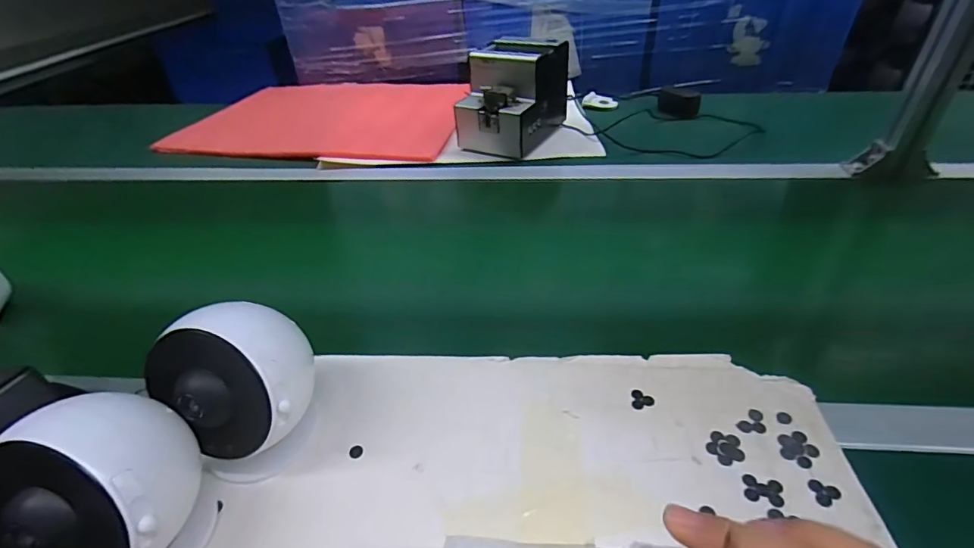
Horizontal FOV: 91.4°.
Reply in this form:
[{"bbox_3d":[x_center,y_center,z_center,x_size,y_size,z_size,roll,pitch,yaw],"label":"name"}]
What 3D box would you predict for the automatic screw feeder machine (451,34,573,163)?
[{"bbox_3d":[0.045,-0.299,0.813,0.127,0.156,0.181,17,42,24],"label":"automatic screw feeder machine"}]

